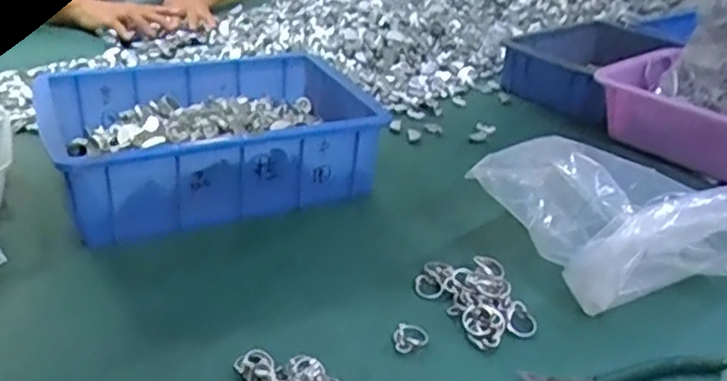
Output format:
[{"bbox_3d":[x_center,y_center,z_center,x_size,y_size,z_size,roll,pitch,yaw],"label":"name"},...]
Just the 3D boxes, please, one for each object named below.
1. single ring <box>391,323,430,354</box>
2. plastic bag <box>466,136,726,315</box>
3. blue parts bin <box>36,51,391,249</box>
[{"bbox_3d":[0.033,0.105,0.475,0.029,0.009,0.022,-22,39,-38],"label":"single ring"},{"bbox_3d":[0.266,0.022,0.562,0.330,0.103,0.131,-6,31,-17],"label":"plastic bag"},{"bbox_3d":[-0.149,-0.052,0.657,0.293,0.086,0.207,-9,32,-22],"label":"blue parts bin"}]

